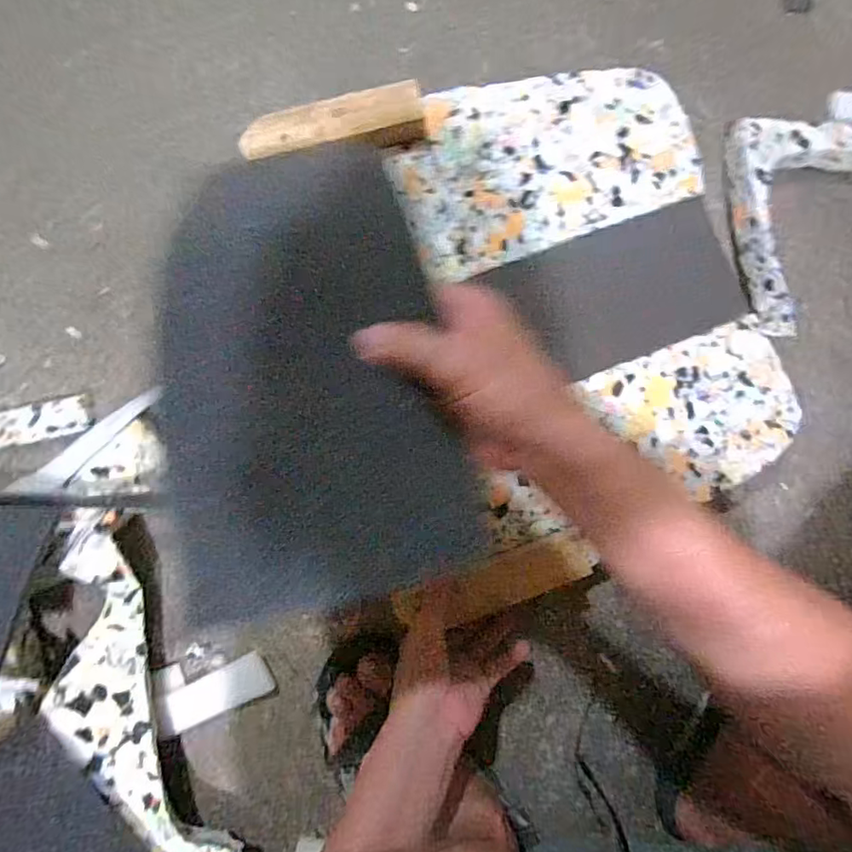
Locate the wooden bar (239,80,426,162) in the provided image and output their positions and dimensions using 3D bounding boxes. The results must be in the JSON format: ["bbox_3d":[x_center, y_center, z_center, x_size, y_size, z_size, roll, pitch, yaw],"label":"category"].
[{"bbox_3d":[-0.085,-0.278,0.497,0.166,0.037,0.043,-15,86,-5],"label":"wooden bar"}]

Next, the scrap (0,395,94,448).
[{"bbox_3d":[-0.406,0.007,0.498,0.172,0.017,0.033,-13,86,-5],"label":"scrap"}]

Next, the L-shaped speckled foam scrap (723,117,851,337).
[{"bbox_3d":[0.402,-0.207,0.559,0.164,0.060,0.252,5,84,-4],"label":"L-shaped speckled foam scrap"}]

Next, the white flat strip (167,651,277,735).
[{"bbox_3d":[-0.194,0.249,0.499,0.095,0.012,0.042,-24,87,-6],"label":"white flat strip"}]

